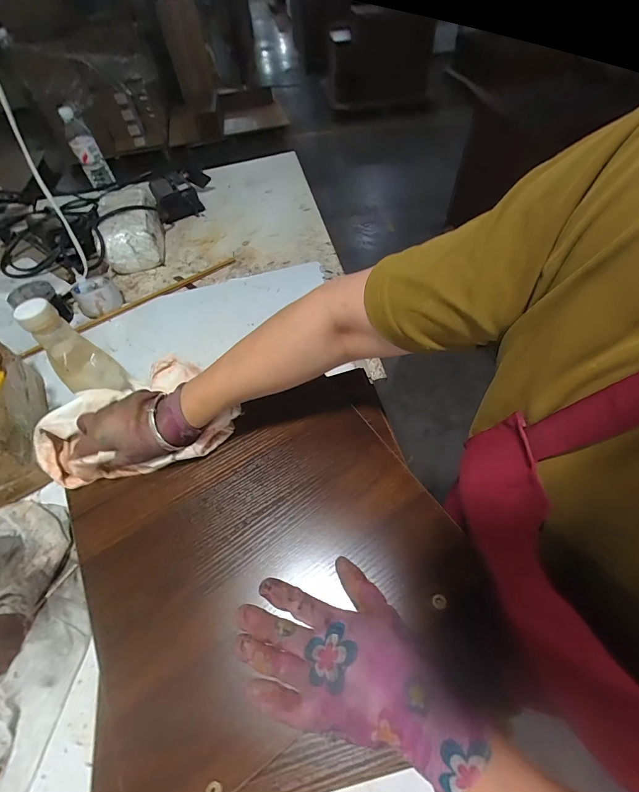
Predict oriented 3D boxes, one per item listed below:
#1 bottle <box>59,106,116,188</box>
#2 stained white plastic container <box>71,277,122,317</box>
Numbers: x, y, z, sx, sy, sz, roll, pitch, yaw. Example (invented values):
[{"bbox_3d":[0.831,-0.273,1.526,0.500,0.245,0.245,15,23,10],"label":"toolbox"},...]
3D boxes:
[{"bbox_3d":[-0.726,-0.765,1.072,0.071,0.192,0.082,-32,58,-17],"label":"bottle"},{"bbox_3d":[-0.487,-0.221,0.757,0.087,0.054,0.085,-36,59,-20],"label":"stained white plastic container"}]

